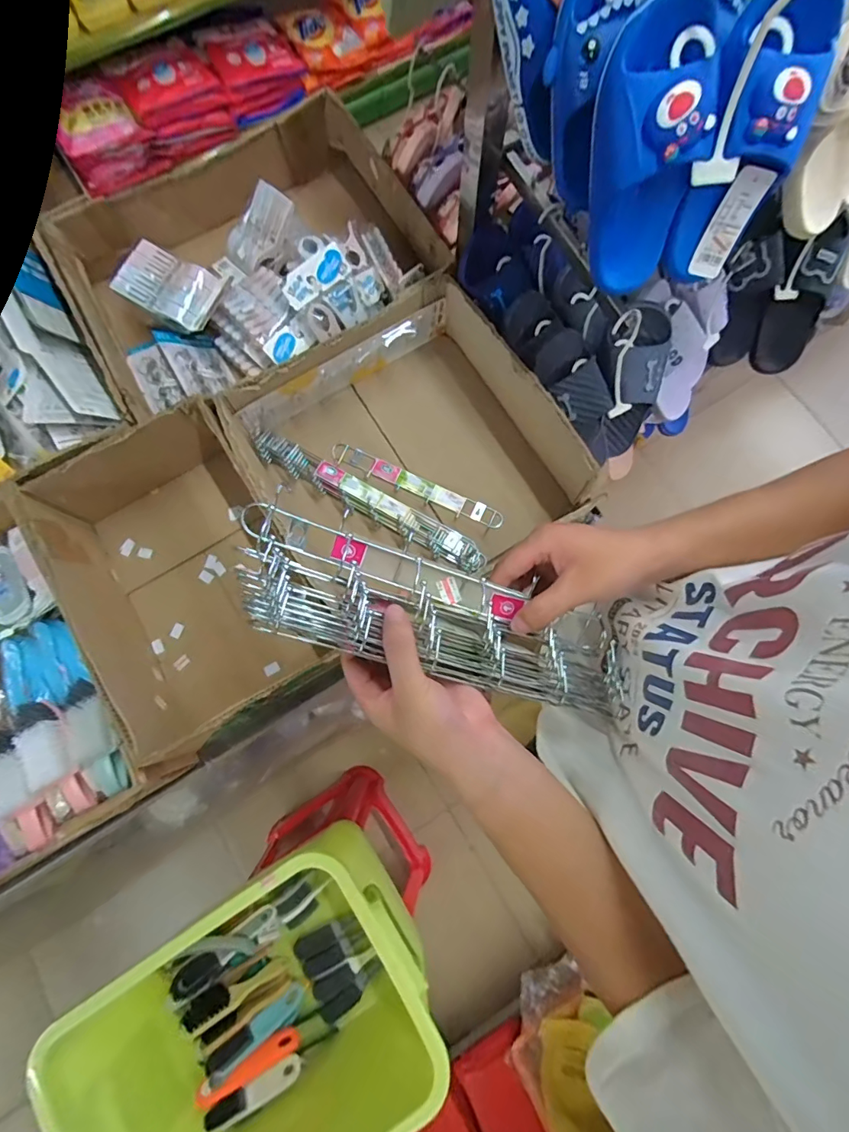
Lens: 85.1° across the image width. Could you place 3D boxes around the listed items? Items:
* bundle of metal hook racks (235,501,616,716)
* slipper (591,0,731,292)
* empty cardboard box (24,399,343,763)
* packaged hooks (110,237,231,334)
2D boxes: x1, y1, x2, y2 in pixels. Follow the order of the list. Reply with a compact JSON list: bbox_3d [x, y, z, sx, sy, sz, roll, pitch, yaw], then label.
[{"bbox_3d":[0.011,0.044,0.381,0.329,0.062,0.093,20,78,-10],"label":"bundle of metal hook racks"},{"bbox_3d":[0.216,-0.374,0.433,0.100,0.210,0.074,-12,52,-2],"label":"slipper"},{"bbox_3d":[-0.364,0.024,0.717,0.302,0.172,0.451,-29,79,-6],"label":"empty cardboard box"},{"bbox_3d":[-0.448,-0.503,0.818,0.155,0.040,0.116,26,79,6],"label":"packaged hooks"}]

